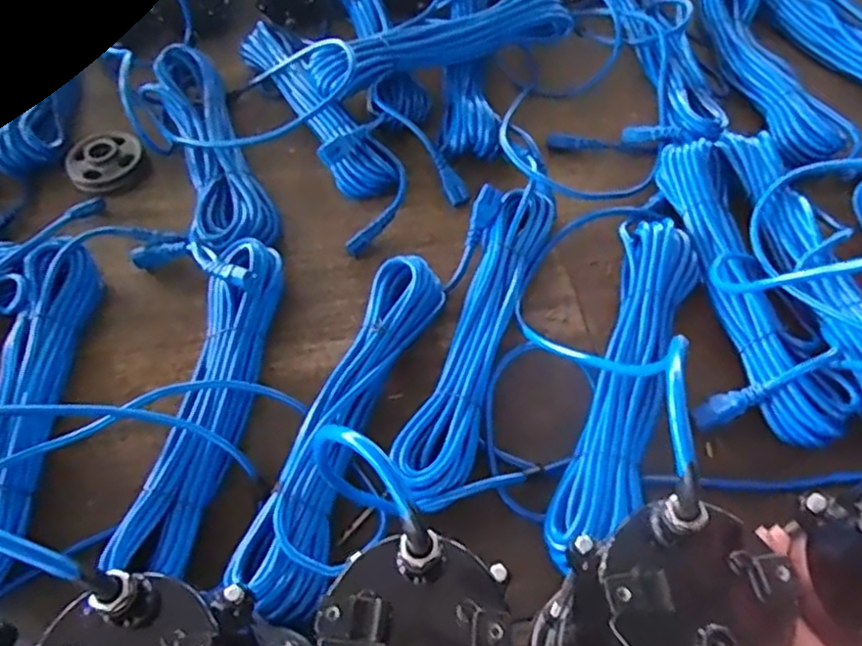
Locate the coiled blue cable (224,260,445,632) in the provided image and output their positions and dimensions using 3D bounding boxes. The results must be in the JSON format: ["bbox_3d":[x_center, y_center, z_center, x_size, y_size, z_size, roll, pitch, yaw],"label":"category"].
[{"bbox_3d":[-0.067,0.076,0.581,0.070,0.049,0.321,14,57,12],"label":"coiled blue cable"}]

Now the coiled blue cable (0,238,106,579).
[{"bbox_3d":[-0.371,0.062,0.605,0.075,0.051,0.341,-6,56,-2],"label":"coiled blue cable"}]

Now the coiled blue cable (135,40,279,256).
[{"bbox_3d":[-0.266,-0.205,0.786,0.098,0.040,0.356,-21,57,-12],"label":"coiled blue cable"}]

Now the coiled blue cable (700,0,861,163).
[{"bbox_3d":[0.487,-0.341,0.840,0.240,0.051,0.351,-11,56,-5],"label":"coiled blue cable"}]

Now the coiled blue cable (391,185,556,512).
[{"bbox_3d":[0.043,0.005,0.629,0.075,0.051,0.357,15,58,13],"label":"coiled blue cable"}]

